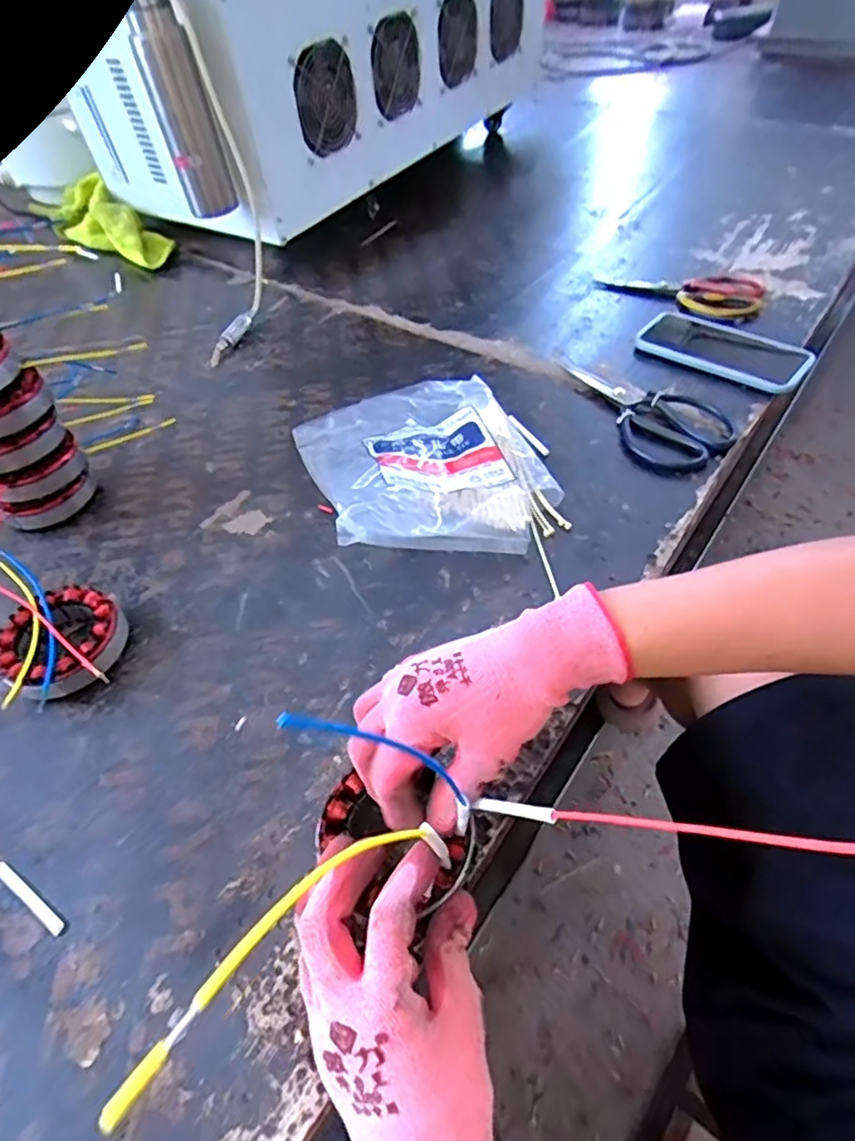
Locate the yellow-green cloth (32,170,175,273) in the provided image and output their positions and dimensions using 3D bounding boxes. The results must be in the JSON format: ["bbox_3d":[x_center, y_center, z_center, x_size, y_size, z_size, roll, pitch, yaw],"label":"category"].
[{"bbox_3d":[-0.518,-0.555,0.947,0.300,0.074,0.088,33,60,27],"label":"yellow-green cloth"}]

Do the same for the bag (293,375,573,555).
[{"bbox_3d":[-0.003,-0.111,0.538,0.198,0.067,0.253,-17,51,-10],"label":"bag"}]

